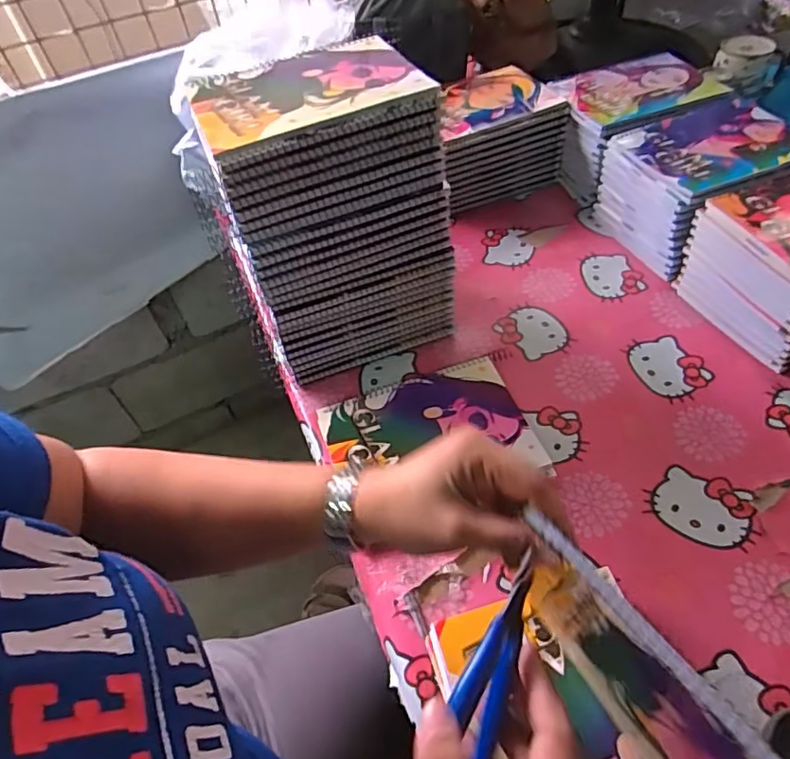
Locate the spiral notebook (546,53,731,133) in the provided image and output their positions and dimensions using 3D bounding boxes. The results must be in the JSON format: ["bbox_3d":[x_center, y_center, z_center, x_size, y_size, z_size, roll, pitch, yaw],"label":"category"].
[{"bbox_3d":[0.343,-0.407,0.772,0.201,0.015,0.157,-18,51,-8],"label":"spiral notebook"}]

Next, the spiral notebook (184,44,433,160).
[{"bbox_3d":[-0.078,-0.254,0.490,0.195,0.008,0.140,-21,52,-11],"label":"spiral notebook"}]

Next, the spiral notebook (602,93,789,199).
[{"bbox_3d":[0.384,-0.294,0.675,0.186,0.010,0.169,-21,52,-11],"label":"spiral notebook"}]

